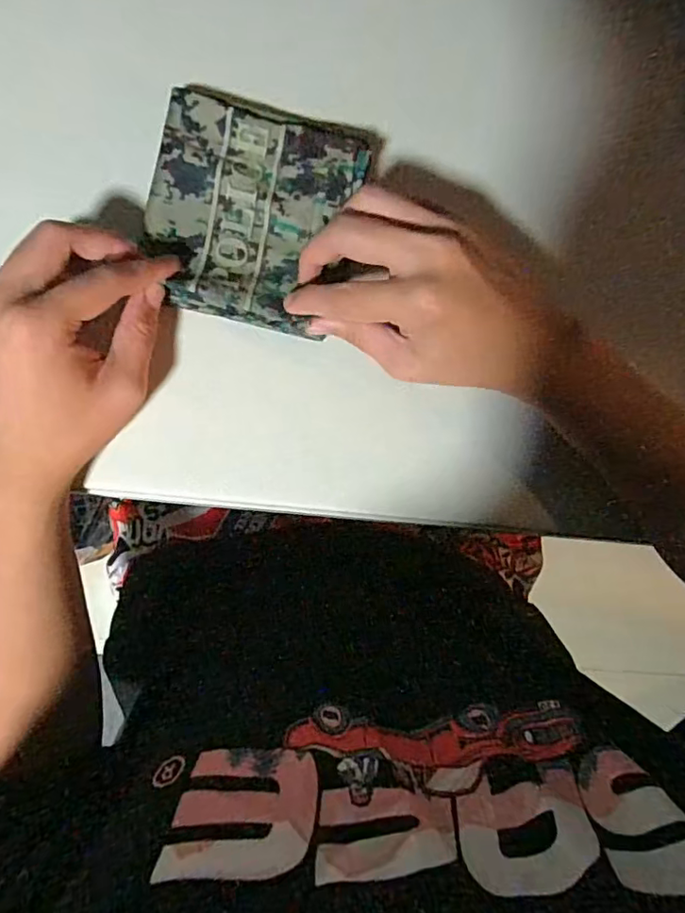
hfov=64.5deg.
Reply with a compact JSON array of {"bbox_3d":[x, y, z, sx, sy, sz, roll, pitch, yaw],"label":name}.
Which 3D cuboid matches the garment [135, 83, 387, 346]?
[{"bbox_3d":[-0.054,-0.144,0.314,0.116,0.027,0.124,18,89,-5],"label":"garment"}]

